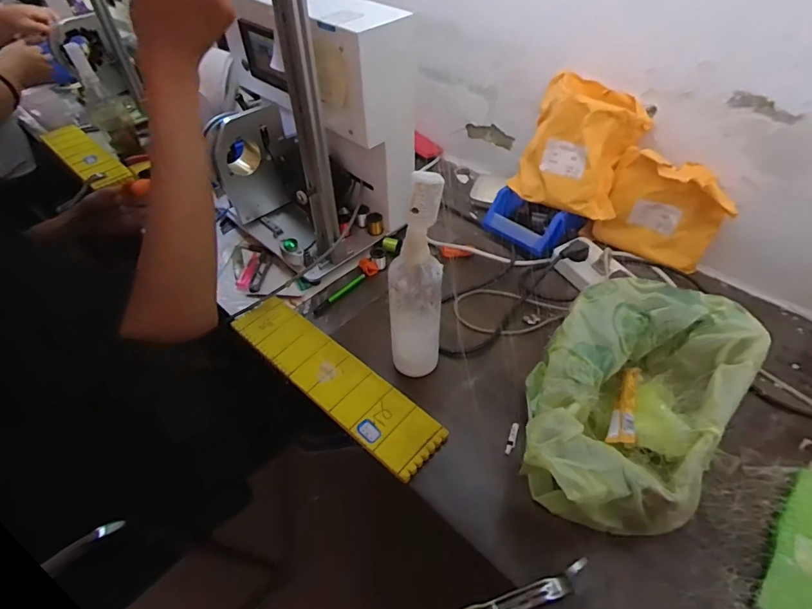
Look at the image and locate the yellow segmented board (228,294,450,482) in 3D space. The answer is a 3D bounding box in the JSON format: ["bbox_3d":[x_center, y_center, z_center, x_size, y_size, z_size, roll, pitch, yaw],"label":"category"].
[{"bbox_3d":[-0.105,0.091,0.613,0.356,0.015,0.085,34,56,28],"label":"yellow segmented board"}]

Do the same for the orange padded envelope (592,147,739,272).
[{"bbox_3d":[0.399,-0.144,0.703,0.171,0.167,0.047,29,50,23],"label":"orange padded envelope"}]

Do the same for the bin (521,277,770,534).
[{"bbox_3d":[0.256,0.107,0.513,0.203,0.122,0.313,30,54,26],"label":"bin"}]

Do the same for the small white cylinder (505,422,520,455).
[{"bbox_3d":[0.131,0.164,0.552,0.009,0.009,0.043,16,49,15],"label":"small white cylinder"}]

